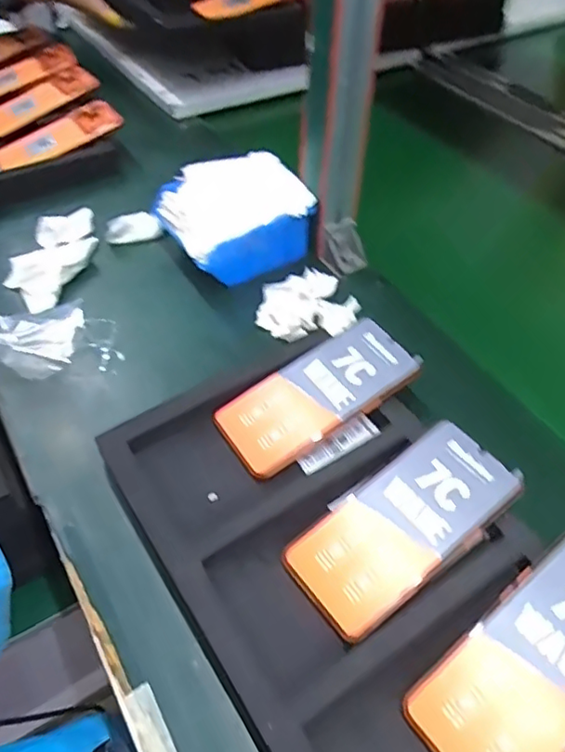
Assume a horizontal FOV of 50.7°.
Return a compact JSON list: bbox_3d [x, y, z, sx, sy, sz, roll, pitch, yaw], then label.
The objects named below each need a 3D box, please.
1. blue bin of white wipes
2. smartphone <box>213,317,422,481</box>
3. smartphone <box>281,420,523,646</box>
[{"bbox_3d":[-0.052,-0.174,0.643,0.150,0.069,0.132,-18,52,-17],"label":"blue bin of white wipes"},{"bbox_3d":[0.028,0.014,0.493,0.162,0.009,0.080,-32,57,-10],"label":"smartphone"},{"bbox_3d":[0.084,0.103,0.414,0.162,0.007,0.079,-35,58,-13],"label":"smartphone"}]

